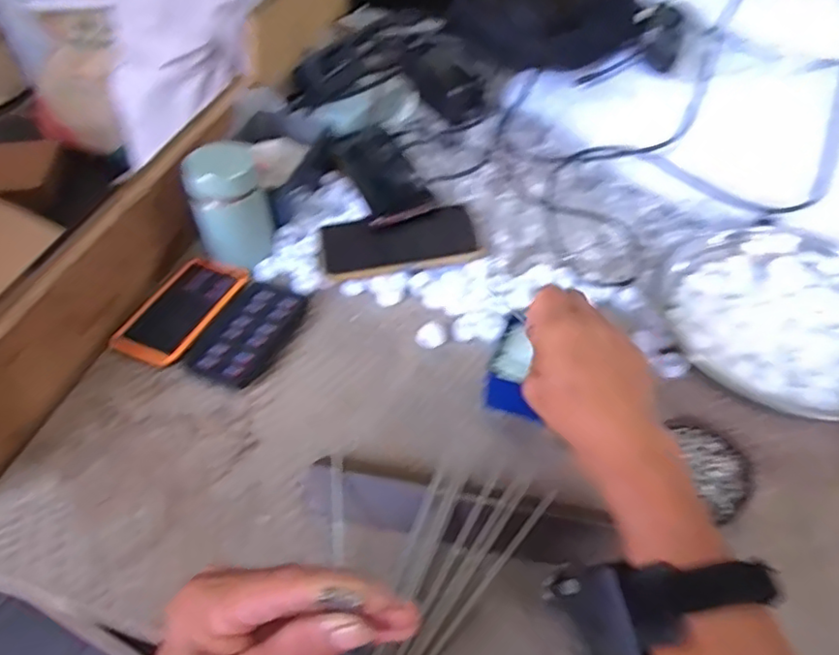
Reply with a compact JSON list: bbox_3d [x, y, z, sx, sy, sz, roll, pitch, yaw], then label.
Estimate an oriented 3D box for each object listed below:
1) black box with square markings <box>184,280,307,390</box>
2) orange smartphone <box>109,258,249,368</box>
[{"bbox_3d":[-0.157,0.003,0.585,0.077,0.007,0.121,19,52,16],"label":"black box with square markings"},{"bbox_3d":[-0.231,-0.019,0.602,0.074,0.007,0.131,18,52,15],"label":"orange smartphone"}]

